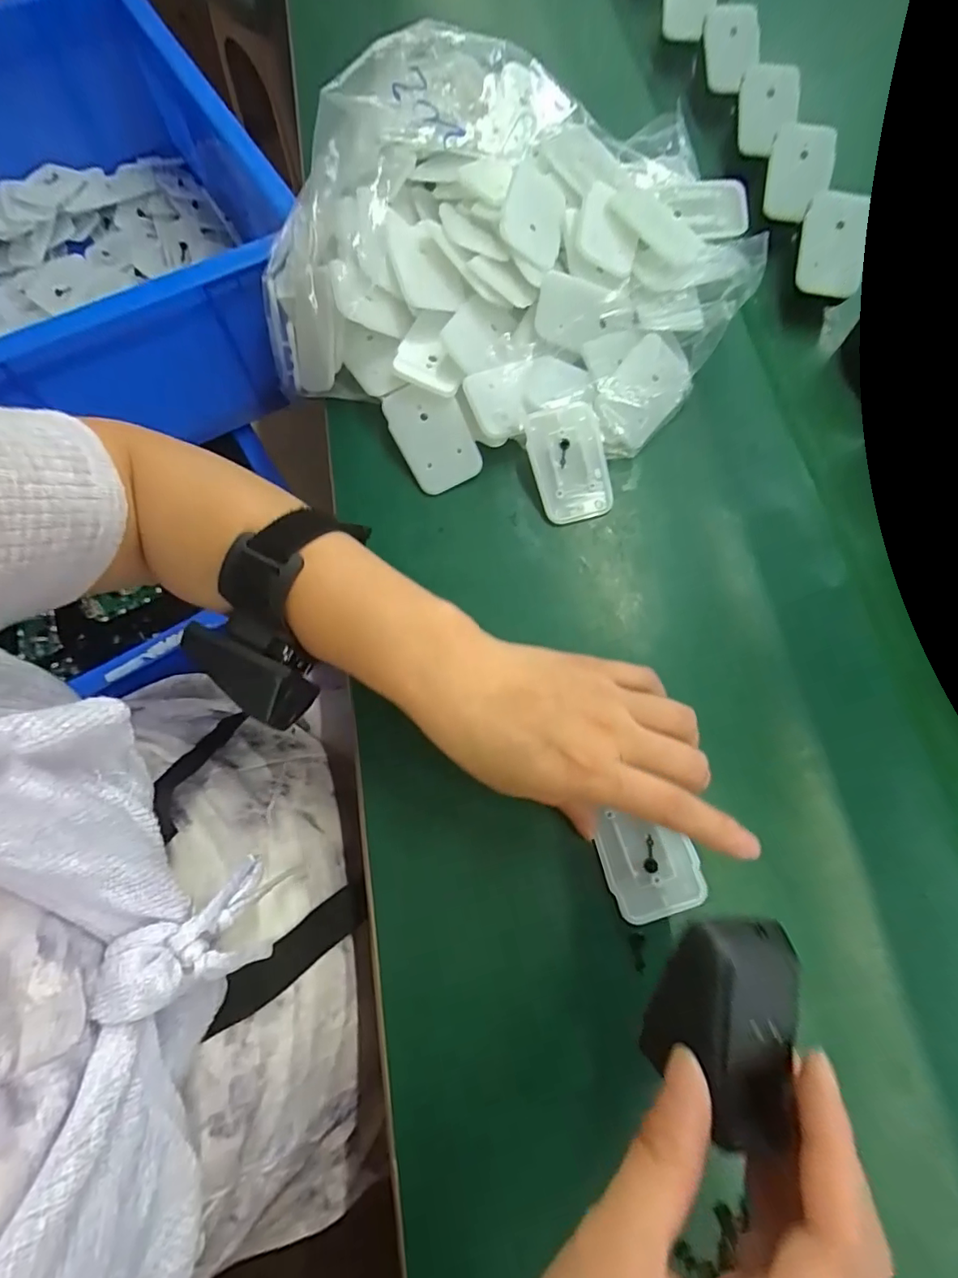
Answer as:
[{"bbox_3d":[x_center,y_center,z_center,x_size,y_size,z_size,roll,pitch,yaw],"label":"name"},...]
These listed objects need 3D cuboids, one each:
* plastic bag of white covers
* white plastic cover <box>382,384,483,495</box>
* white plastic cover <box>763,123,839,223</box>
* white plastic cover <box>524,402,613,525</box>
[{"bbox_3d":[0.018,-0.256,0.341,0.290,0.082,0.295,35,76,11],"label":"plastic bag of white covers"},{"bbox_3d":[-0.029,-0.126,0.325,0.043,0.006,0.066,-28,93,5],"label":"white plastic cover"},{"bbox_3d":[0.225,-0.329,0.366,0.039,0.008,0.072,10,86,19],"label":"white plastic cover"},{"bbox_3d":[0.055,-0.106,0.314,0.044,0.005,0.067,-17,97,-4],"label":"white plastic cover"}]

